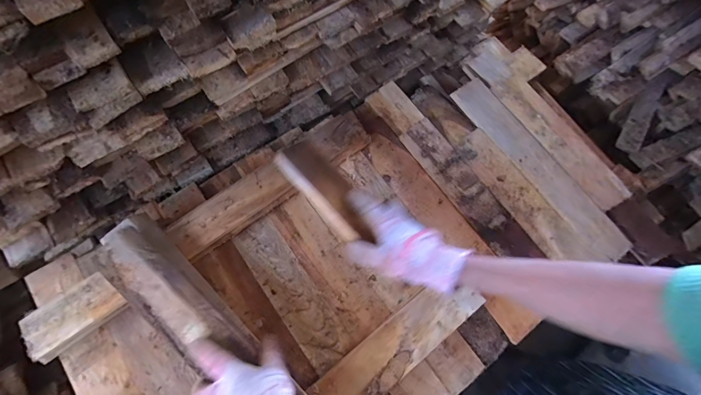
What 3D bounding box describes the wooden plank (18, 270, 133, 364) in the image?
[{"bbox_3d":[-0.396,0.167,0.490,0.123,0.028,0.067,-36,79,-14],"label":"wooden plank"}]

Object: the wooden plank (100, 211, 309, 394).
[{"bbox_3d":[-0.162,0.206,0.459,0.483,0.040,0.085,40,74,10],"label":"wooden plank"}]

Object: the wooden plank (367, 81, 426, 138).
[{"bbox_3d":[0.087,-0.177,0.671,0.070,0.011,0.107,-35,79,-13],"label":"wooden plank"}]

